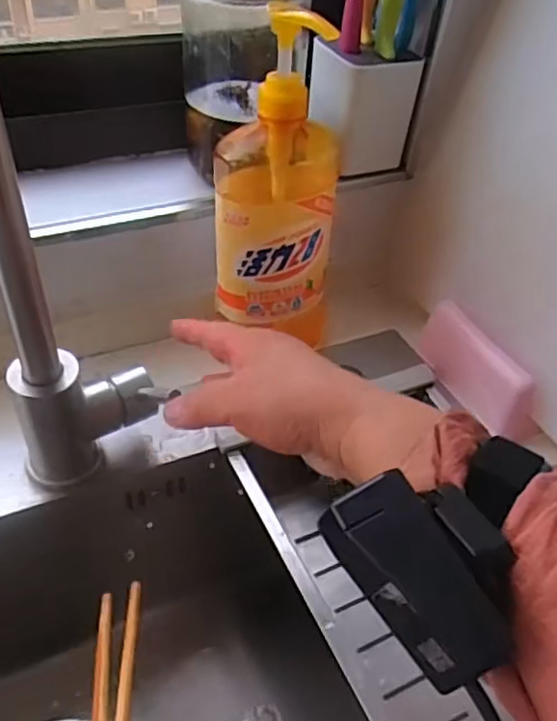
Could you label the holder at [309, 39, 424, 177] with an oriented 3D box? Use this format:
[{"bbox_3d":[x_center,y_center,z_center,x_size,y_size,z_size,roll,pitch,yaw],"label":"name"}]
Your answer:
[{"bbox_3d":[0.073,-0.232,0.580,0.070,0.102,0.068,-18,48,-22],"label":"holder"}]

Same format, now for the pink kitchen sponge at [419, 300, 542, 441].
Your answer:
[{"bbox_3d":[0.168,0.008,0.540,0.022,0.063,0.130,-19,48,-24],"label":"pink kitchen sponge"}]

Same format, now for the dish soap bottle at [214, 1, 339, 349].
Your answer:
[{"bbox_3d":[0.001,-0.117,0.490,0.091,0.262,0.063,8,43,2],"label":"dish soap bottle"}]

